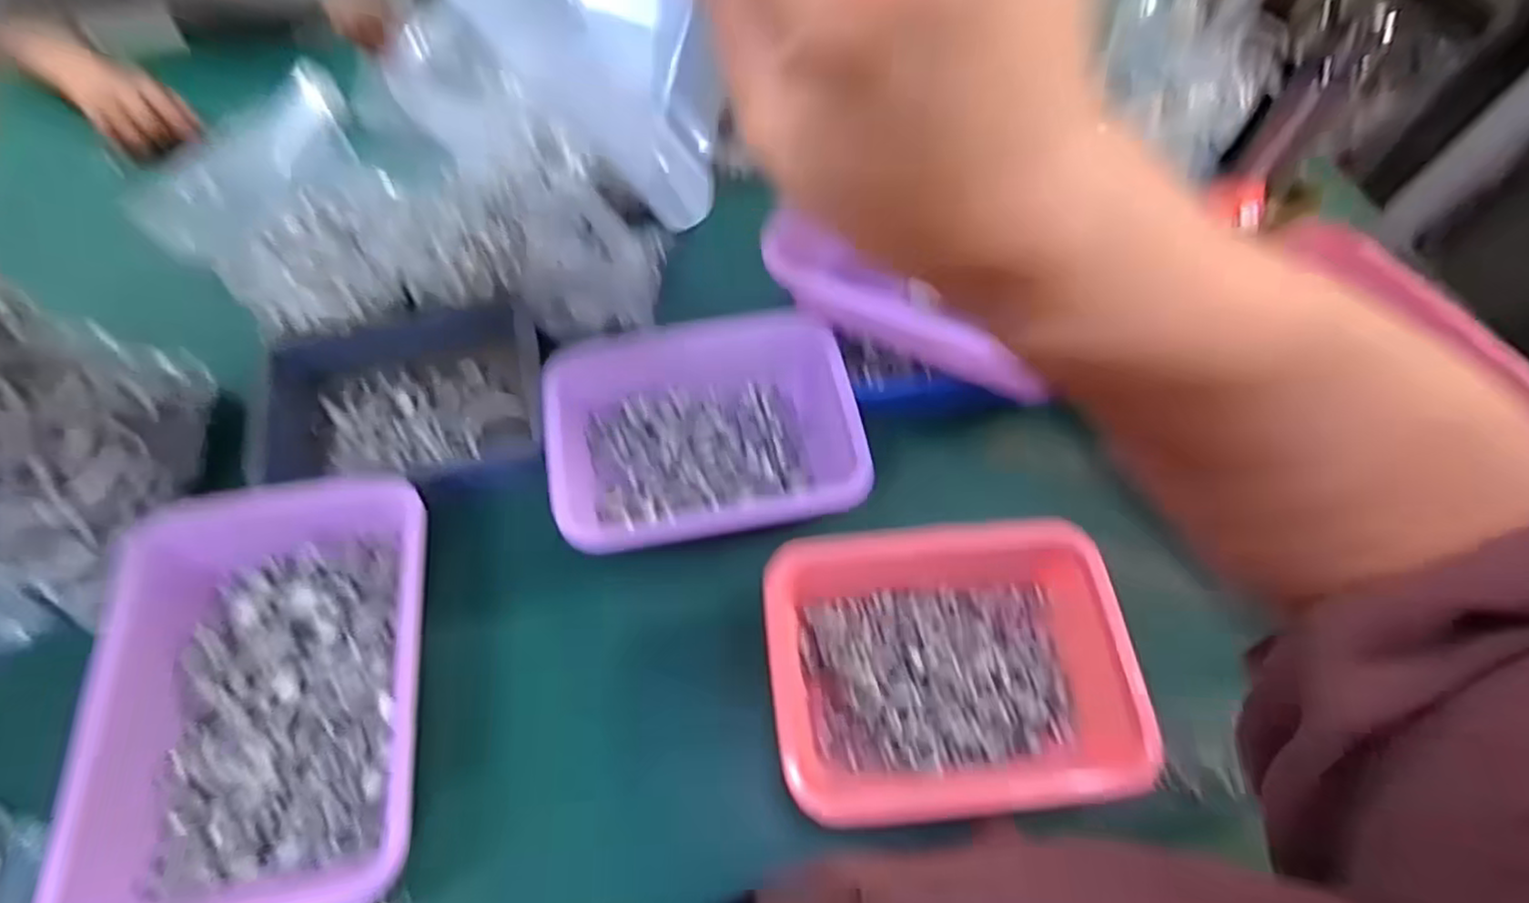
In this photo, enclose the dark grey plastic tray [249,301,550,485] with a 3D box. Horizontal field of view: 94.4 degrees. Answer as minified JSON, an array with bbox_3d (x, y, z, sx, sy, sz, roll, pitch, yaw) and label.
[{"bbox_3d":[-0.331,-0.044,0.665,0.253,0.065,0.184,-9,63,-6],"label":"dark grey plastic tray"}]

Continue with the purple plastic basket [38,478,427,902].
[{"bbox_3d":[-0.373,0.177,0.544,0.224,0.073,0.328,-10,63,-6],"label":"purple plastic basket"}]

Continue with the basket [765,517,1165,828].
[{"bbox_3d":[0.140,0.158,0.554,0.262,0.062,0.224,-5,63,-4],"label":"basket"}]

